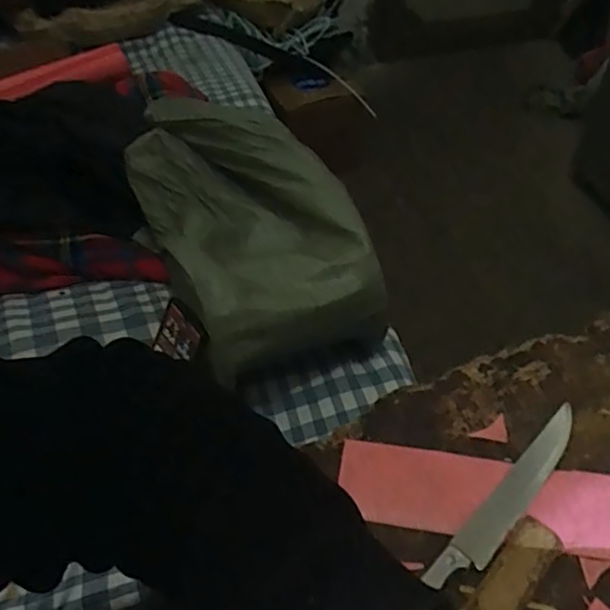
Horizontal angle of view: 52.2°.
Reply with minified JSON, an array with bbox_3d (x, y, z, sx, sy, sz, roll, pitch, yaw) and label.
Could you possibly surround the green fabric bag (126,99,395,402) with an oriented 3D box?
[{"bbox_3d":[-0.095,-0.121,0.866,0.238,0.161,0.467,-22,48,-18],"label":"green fabric bag"}]

